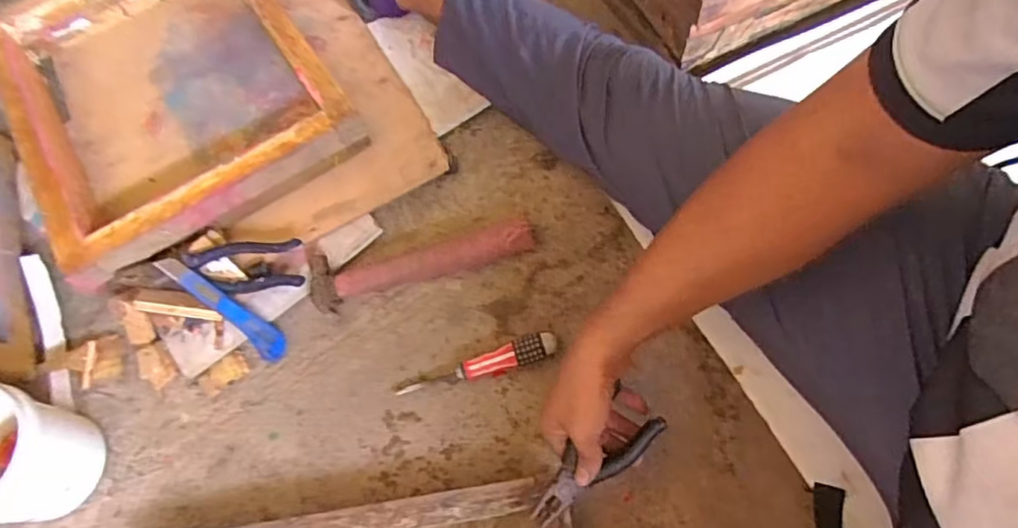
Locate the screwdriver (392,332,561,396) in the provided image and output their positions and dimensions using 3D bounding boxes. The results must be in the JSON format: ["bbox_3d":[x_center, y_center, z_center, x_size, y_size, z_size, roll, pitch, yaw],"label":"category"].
[{"bbox_3d":[-0.034,0.115,0.650,0.181,0.027,0.028,-19,66,1],"label":"screwdriver"}]

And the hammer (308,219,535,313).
[{"bbox_3d":[-0.101,-0.005,0.702,0.266,0.038,0.071,-12,66,-3],"label":"hammer"}]

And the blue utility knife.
[{"bbox_3d":[-0.324,0.049,0.673,0.167,0.011,0.031,42,71,-11],"label":"blue utility knife"}]

